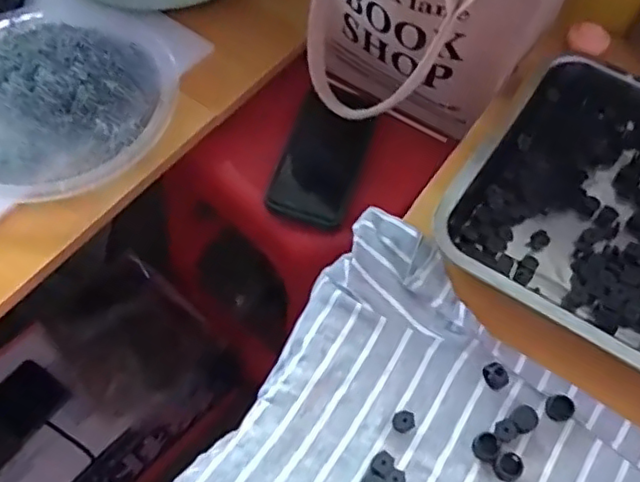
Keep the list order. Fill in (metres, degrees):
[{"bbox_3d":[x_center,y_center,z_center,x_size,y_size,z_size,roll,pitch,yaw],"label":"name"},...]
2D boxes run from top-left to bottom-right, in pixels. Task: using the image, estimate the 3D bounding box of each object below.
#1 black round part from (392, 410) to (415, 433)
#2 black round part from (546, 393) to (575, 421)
[{"bbox_3d":[0.055,0.117,0.403,0.014,0.008,0.013,1,60,-2],"label":"black round part"},{"bbox_3d":[0.159,0.110,0.410,0.016,0.010,0.017,1,60,-2],"label":"black round part"}]

